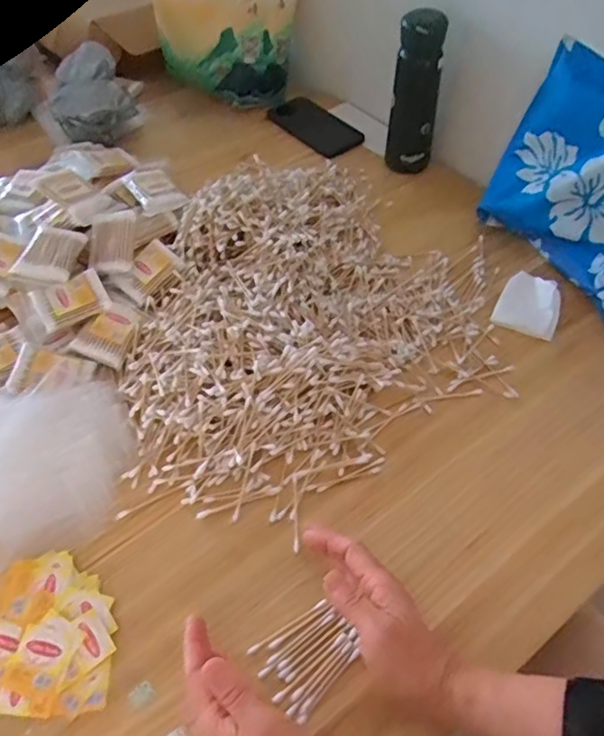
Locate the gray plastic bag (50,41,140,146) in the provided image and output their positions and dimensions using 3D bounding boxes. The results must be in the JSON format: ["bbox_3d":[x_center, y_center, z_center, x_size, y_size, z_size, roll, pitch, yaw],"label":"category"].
[{"bbox_3d":[-0.311,-0.390,0.830,0.119,0.123,0.095,-21,54,-14],"label":"gray plastic bag"}]

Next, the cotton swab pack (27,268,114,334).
[{"bbox_3d":[-0.255,-0.075,0.615,0.074,0.013,0.050,-27,86,-17],"label":"cotton swab pack"}]

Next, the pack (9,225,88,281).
[{"bbox_3d":[-0.287,-0.134,0.634,0.063,0.021,0.078,6,52,7],"label":"pack"}]

